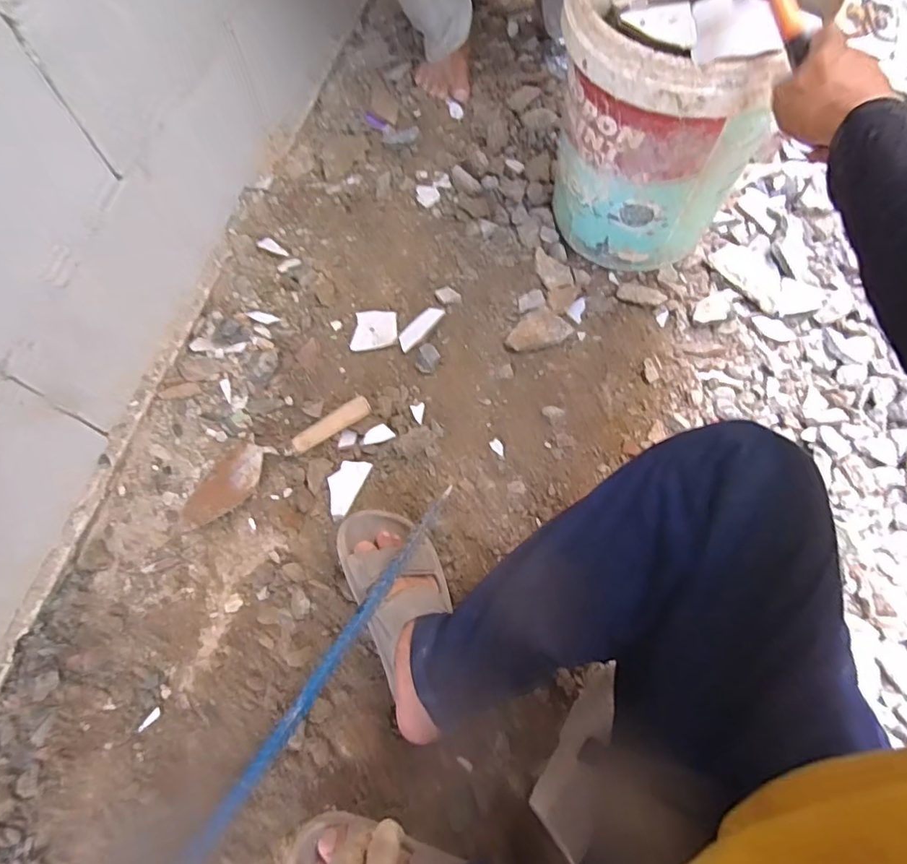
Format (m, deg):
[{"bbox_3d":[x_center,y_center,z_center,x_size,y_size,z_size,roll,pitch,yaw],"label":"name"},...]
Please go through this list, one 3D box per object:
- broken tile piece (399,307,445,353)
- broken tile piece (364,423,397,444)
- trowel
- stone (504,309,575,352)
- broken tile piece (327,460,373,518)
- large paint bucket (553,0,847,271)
[{"bbox_3d":[-0.053,-0.166,0.848,0.086,0.006,0.037,-42,66,0],"label":"broken tile piece"},{"bbox_3d":[-0.110,0.004,0.780,0.044,0.013,0.027,-16,70,-8],"label":"broken tile piece"},{"bbox_3d":[-0.257,0.031,0.755,0.303,0.042,0.077,-35,74,-14],"label":"trowel"},{"bbox_3d":[0.133,-0.163,0.850,0.104,0.017,0.064,-14,70,-7],"label":"stone"},{"bbox_3d":[-0.153,0.075,0.753,0.046,0.006,0.082,23,70,7],"label":"broken tile piece"},{"bbox_3d":[0.282,-0.450,0.773,0.291,0.366,0.299,0,68,0],"label":"large paint bucket"}]

